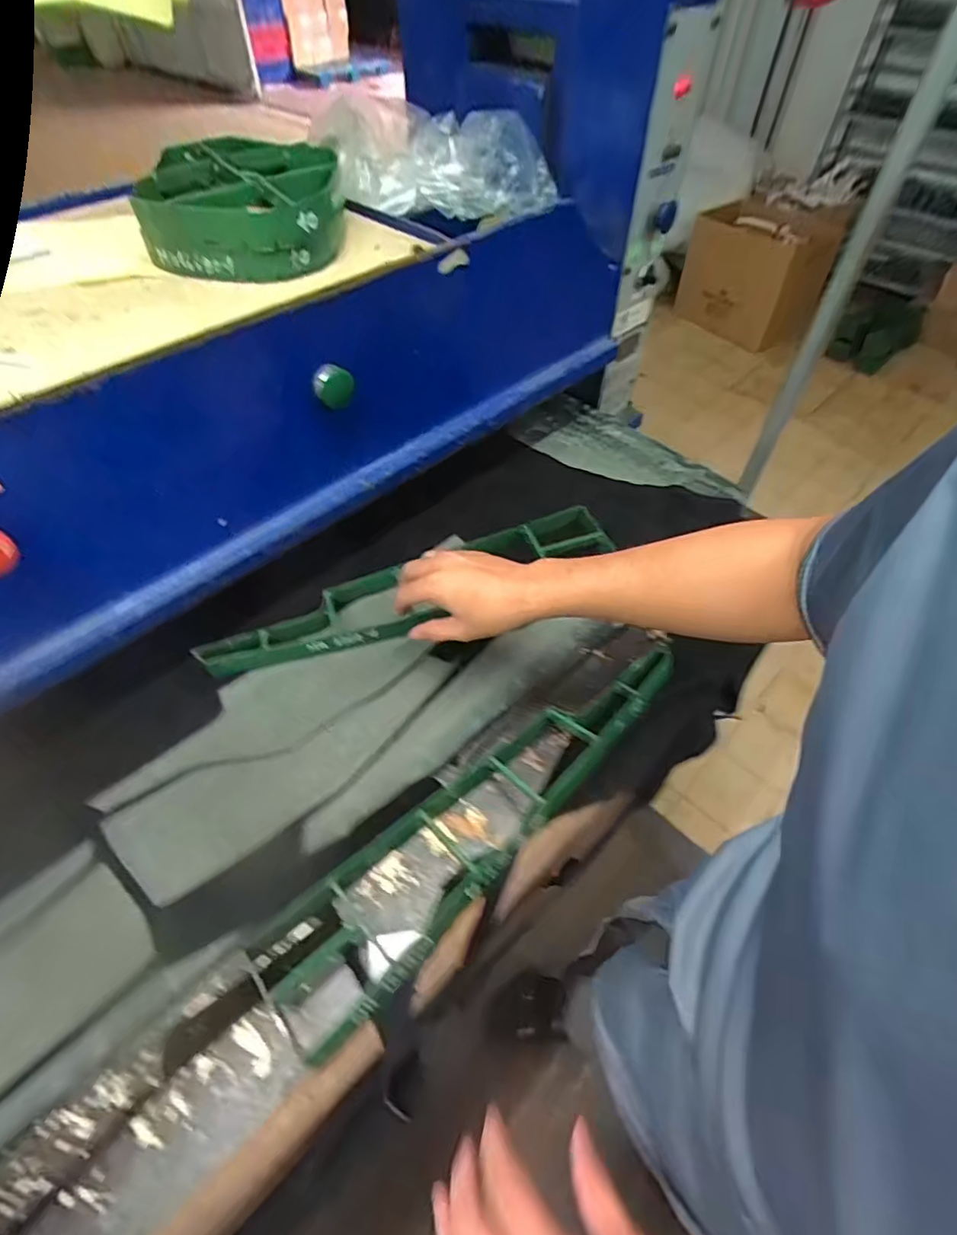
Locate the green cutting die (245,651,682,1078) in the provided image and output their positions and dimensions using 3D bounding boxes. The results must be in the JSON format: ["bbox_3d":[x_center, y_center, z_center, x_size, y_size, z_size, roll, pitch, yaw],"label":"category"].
[{"bbox_3d":[0.013,0.170,0.546,0.109,0.052,0.484,38,61,26],"label":"green cutting die"}]

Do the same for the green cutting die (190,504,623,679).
[{"bbox_3d":[-0.069,-0.033,0.672,0.485,0.037,0.103,-23,55,-16],"label":"green cutting die"}]

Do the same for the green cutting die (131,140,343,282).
[{"bbox_3d":[-0.244,-0.443,0.607,0.187,0.062,0.253,-5,52,-4],"label":"green cutting die"}]

